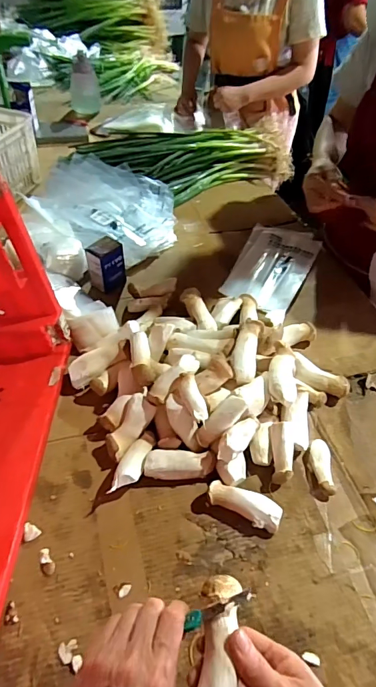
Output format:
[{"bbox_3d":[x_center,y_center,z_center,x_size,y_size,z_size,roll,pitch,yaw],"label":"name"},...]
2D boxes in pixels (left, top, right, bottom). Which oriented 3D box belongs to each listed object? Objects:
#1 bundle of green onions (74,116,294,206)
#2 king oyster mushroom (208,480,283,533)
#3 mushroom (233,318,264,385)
[{"bbox_3d":[0.015,-0.512,1.178,0.596,0.116,0.210,-2,47,-5],"label":"bundle of green onions"},{"bbox_3d":[0.077,0.220,0.575,0.101,0.030,0.036,20,49,15],"label":"king oyster mushroom"},{"bbox_3d":[0.097,0.012,0.689,0.038,0.029,0.118,12,48,8],"label":"mushroom"}]

